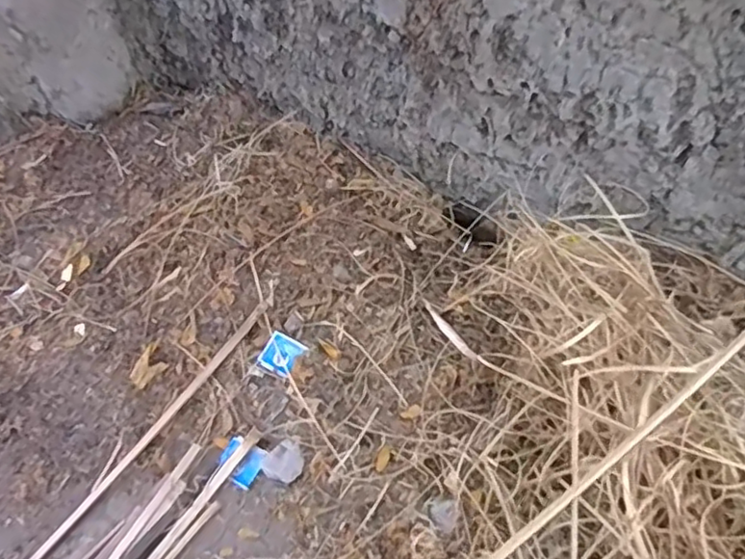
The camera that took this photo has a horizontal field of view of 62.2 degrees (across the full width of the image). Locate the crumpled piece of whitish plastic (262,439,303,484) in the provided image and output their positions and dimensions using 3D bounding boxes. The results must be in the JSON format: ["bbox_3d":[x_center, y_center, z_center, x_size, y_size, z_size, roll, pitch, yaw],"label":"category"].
[{"bbox_3d":[-0.127,0.266,0.885,0.056,0.027,0.054,-1,51,2],"label":"crumpled piece of whitish plastic"}]

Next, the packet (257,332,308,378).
[{"bbox_3d":[-0.145,0.118,0.971,0.057,0.004,0.061,29,75,11],"label":"packet"}]

